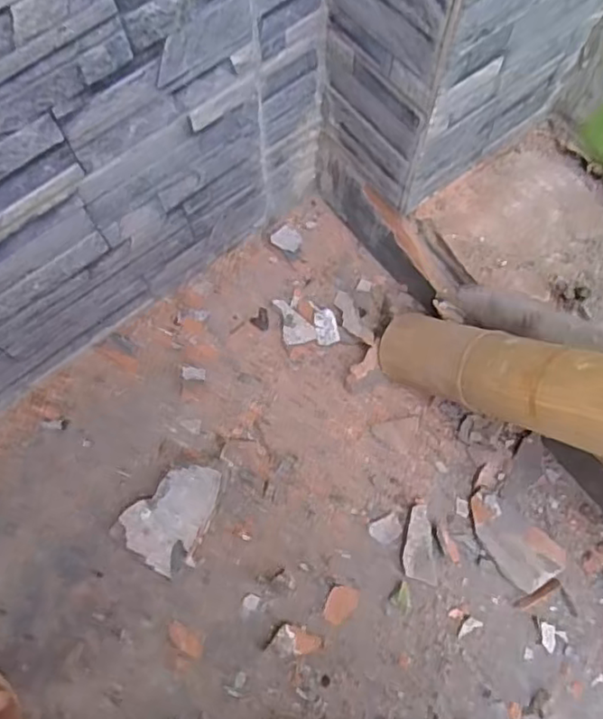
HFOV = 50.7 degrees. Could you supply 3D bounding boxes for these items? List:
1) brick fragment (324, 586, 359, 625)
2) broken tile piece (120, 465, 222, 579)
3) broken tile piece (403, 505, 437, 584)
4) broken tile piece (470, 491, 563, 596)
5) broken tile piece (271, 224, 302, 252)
[{"bbox_3d":[0.031,0.194,0.504,0.021,0.005,0.030,31,76,8],"label":"brick fragment"},{"bbox_3d":[-0.106,0.123,0.508,0.063,0.014,0.084,17,75,5],"label":"broken tile piece"},{"bbox_3d":[0.093,0.147,0.508,0.024,0.012,0.060,-1,74,-1],"label":"broken tile piece"},{"bbox_3d":[0.168,0.144,0.510,0.045,0.013,0.081,-41,78,-11],"label":"broken tile piece"},{"bbox_3d":[-0.012,-0.109,0.578,0.024,0.009,0.021,37,77,9],"label":"broken tile piece"}]

